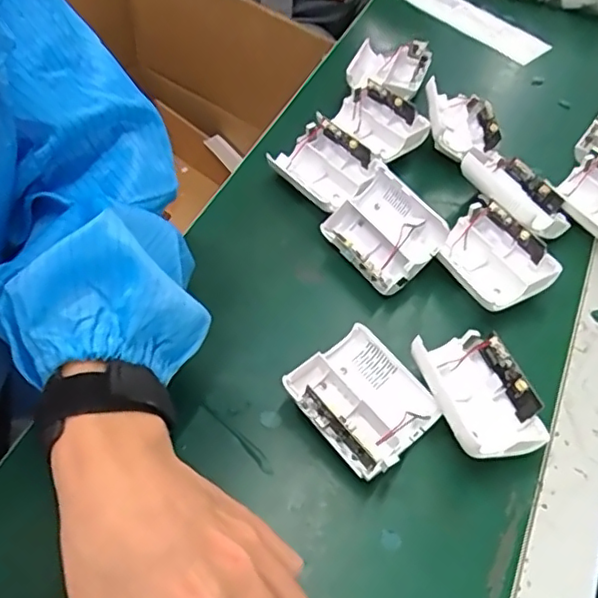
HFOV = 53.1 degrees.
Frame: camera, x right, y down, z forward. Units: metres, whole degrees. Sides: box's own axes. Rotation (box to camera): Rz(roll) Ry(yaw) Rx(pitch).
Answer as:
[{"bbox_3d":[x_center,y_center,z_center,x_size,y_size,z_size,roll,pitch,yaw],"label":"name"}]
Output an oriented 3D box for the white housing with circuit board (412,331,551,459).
[{"bbox_3d":[0.112,0.061,0.379,0.066,0.038,0.082,-14,56,-14],"label":"white housing with circuit board"}]

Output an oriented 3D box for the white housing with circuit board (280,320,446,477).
[{"bbox_3d":[0.039,0.065,0.375,0.069,0.038,0.078,-34,63,-25],"label":"white housing with circuit board"}]

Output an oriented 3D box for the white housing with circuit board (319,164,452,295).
[{"bbox_3d":[0.061,-0.049,0.451,0.057,0.052,0.084,-27,60,-22],"label":"white housing with circuit board"}]

